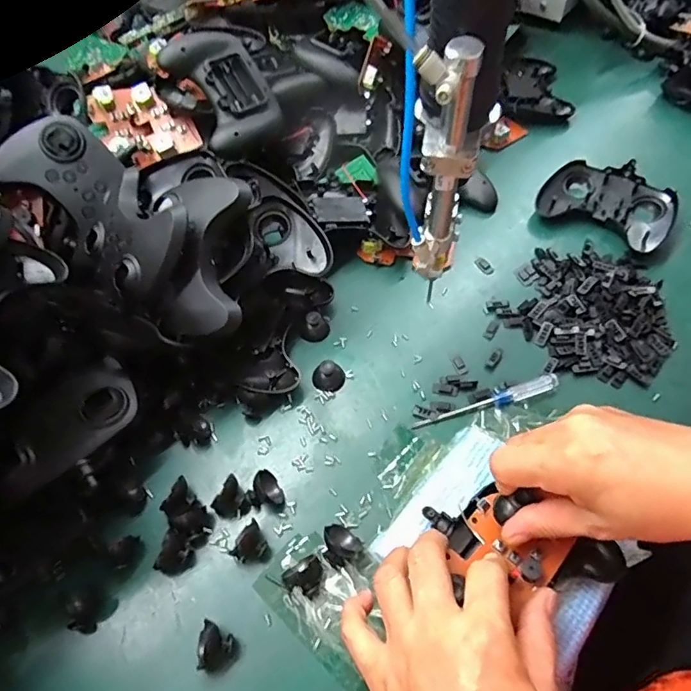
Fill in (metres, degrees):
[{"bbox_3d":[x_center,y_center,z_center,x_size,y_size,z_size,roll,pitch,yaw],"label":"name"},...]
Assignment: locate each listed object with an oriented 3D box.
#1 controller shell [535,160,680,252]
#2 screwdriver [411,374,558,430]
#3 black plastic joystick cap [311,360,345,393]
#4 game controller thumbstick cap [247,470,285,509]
[{"bbox_3d":[0.261,-0.144,0.505,0.121,0.023,0.087,29,63,19],"label":"controller shell"},{"bbox_3d":[0.109,0.044,0.395,0.117,0.012,0.012,-15,58,-7],"label":"screwdriver"},{"bbox_3d":[-0.014,0.024,0.415,0.026,0.020,0.022,-17,59,-8],"label":"black plastic joystick cap"},{"bbox_3d":[-0.058,0.105,0.365,0.022,0.018,0.027,-28,61,-15],"label":"game controller thumbstick cap"}]

